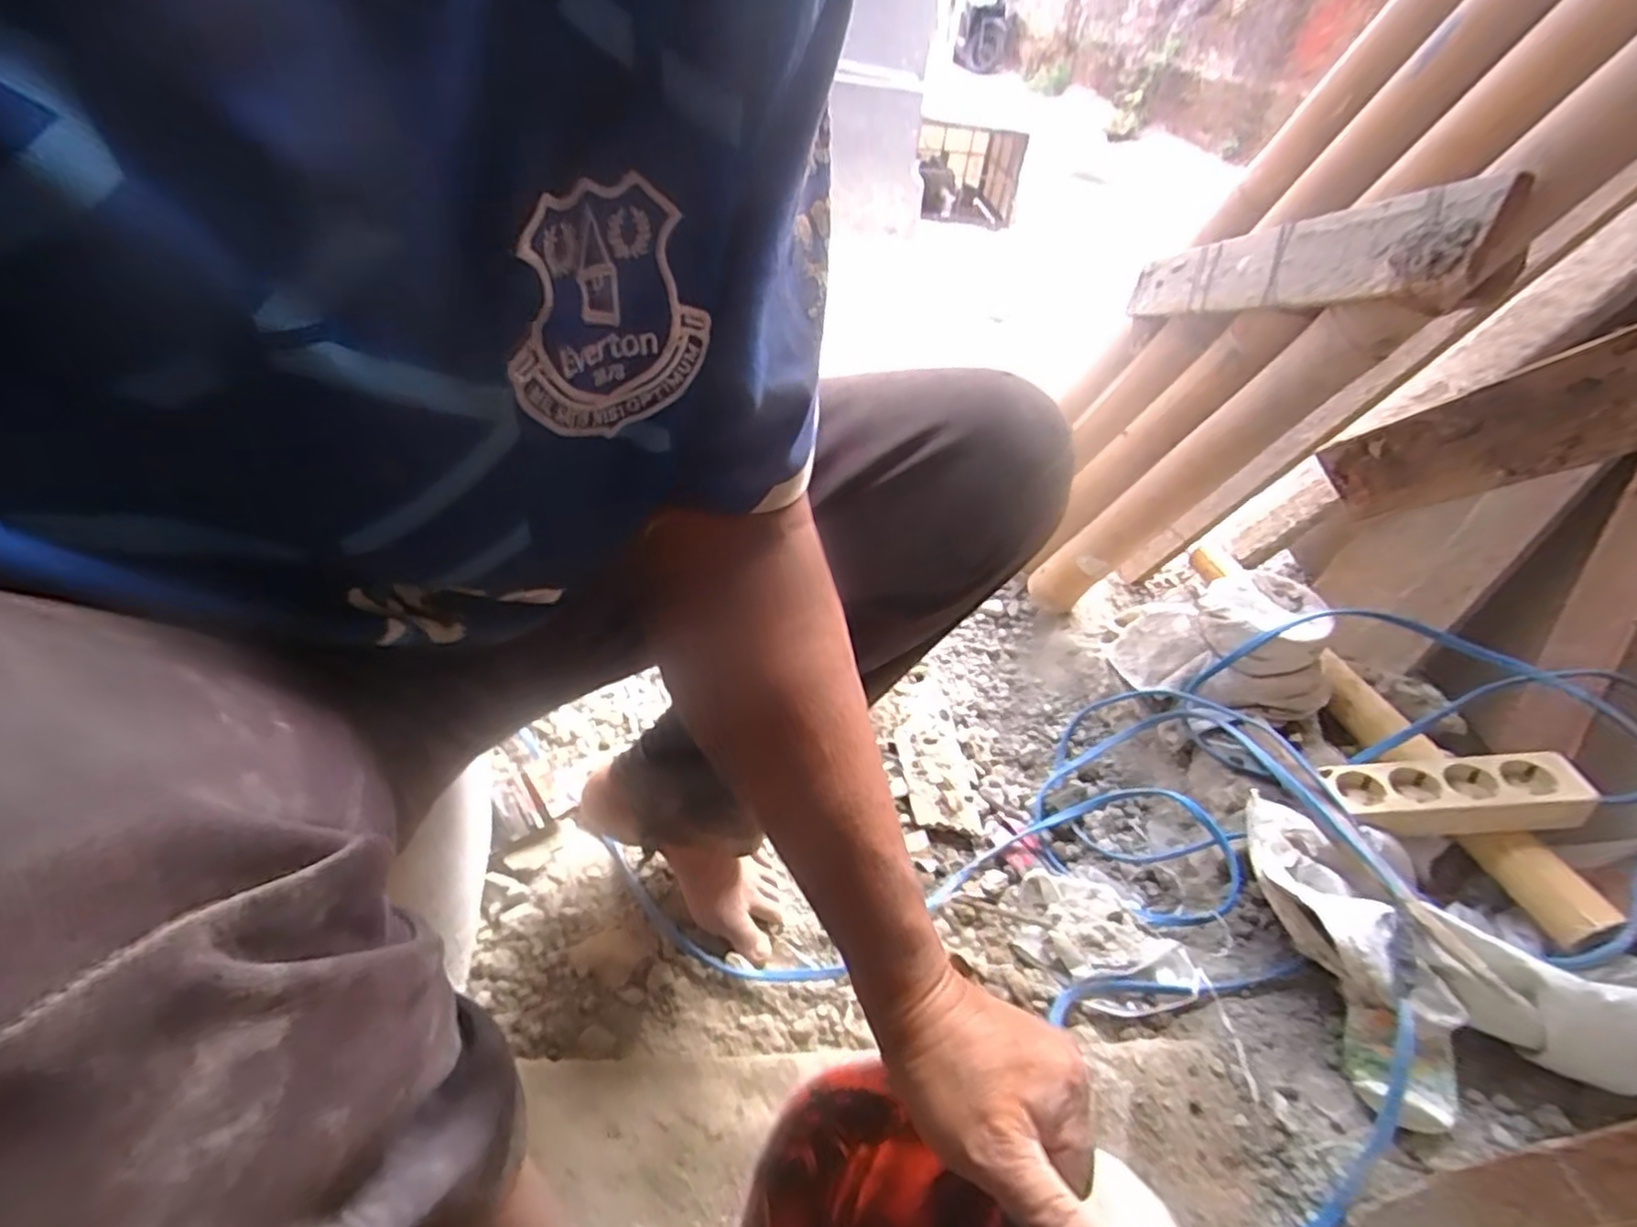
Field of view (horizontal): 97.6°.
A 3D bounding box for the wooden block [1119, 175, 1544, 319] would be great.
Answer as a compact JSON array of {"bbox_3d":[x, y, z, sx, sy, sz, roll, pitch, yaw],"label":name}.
[{"bbox_3d":[0.470,-0.352,0.735,0.063,0.089,0.391,-10,20,-18],"label":"wooden block"}]

